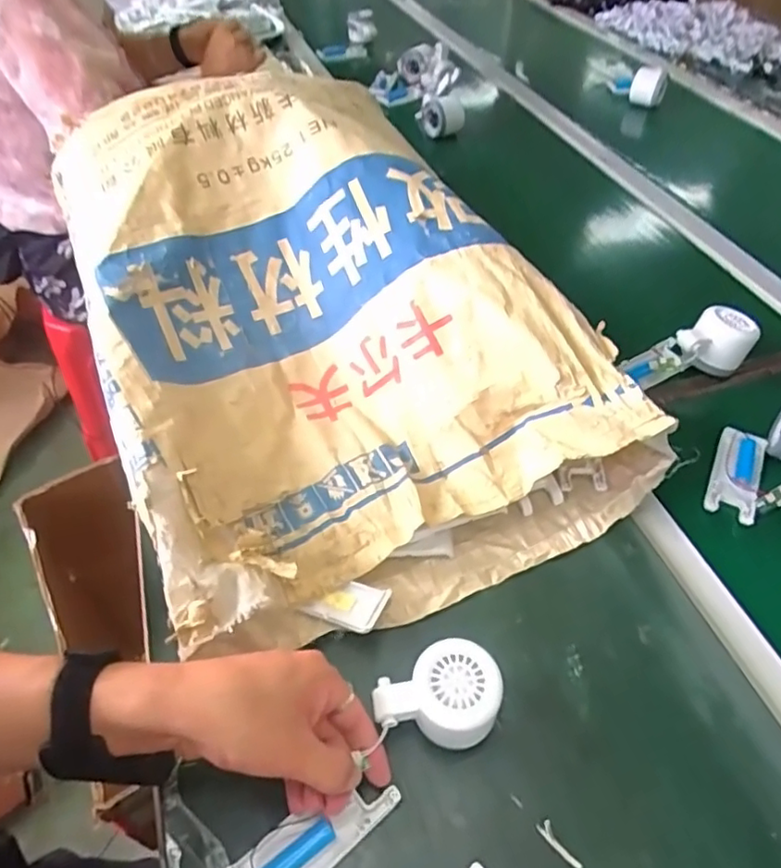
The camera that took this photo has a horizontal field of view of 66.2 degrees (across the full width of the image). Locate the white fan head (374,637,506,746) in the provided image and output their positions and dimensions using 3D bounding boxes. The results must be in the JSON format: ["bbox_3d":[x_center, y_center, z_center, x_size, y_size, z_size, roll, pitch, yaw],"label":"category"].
[{"bbox_3d":[0.032,0.178,0.395,0.077,0.049,0.055,-20,52,-16],"label":"white fan head"}]

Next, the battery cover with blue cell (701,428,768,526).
[{"bbox_3d":[0.318,0.035,0.550,0.041,0.014,0.098,22,53,19],"label":"battery cover with blue cell"}]

